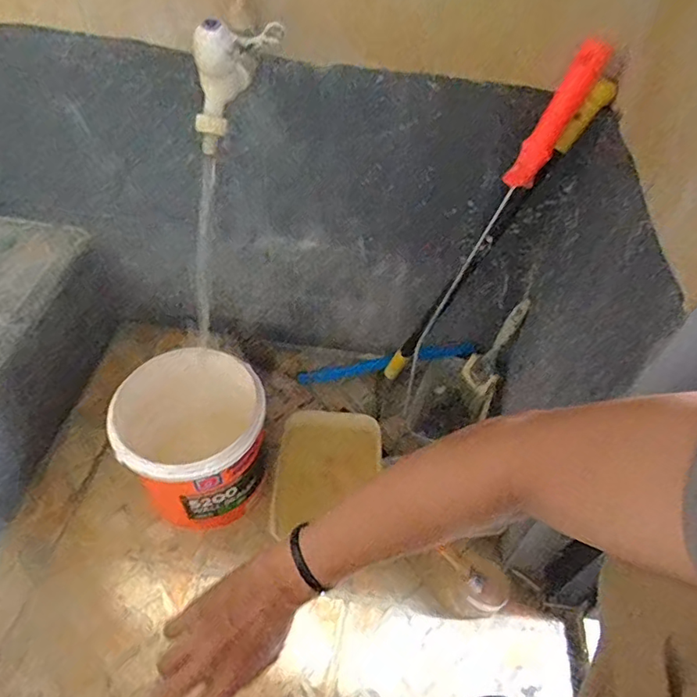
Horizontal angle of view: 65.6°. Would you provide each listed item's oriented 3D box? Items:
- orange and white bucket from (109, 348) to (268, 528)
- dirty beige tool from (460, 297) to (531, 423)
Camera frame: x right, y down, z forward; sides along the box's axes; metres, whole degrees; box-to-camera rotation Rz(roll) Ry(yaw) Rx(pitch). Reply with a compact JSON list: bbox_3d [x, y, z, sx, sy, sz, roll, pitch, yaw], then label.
[{"bbox_3d":[-0.201,0.142,0.737,0.184,0.203,0.162,-11,50,-13],"label":"orange and white bucket"},{"bbox_3d":[0.230,0.007,0.848,0.067,0.195,0.030,32,25,21],"label":"dirty beige tool"}]

